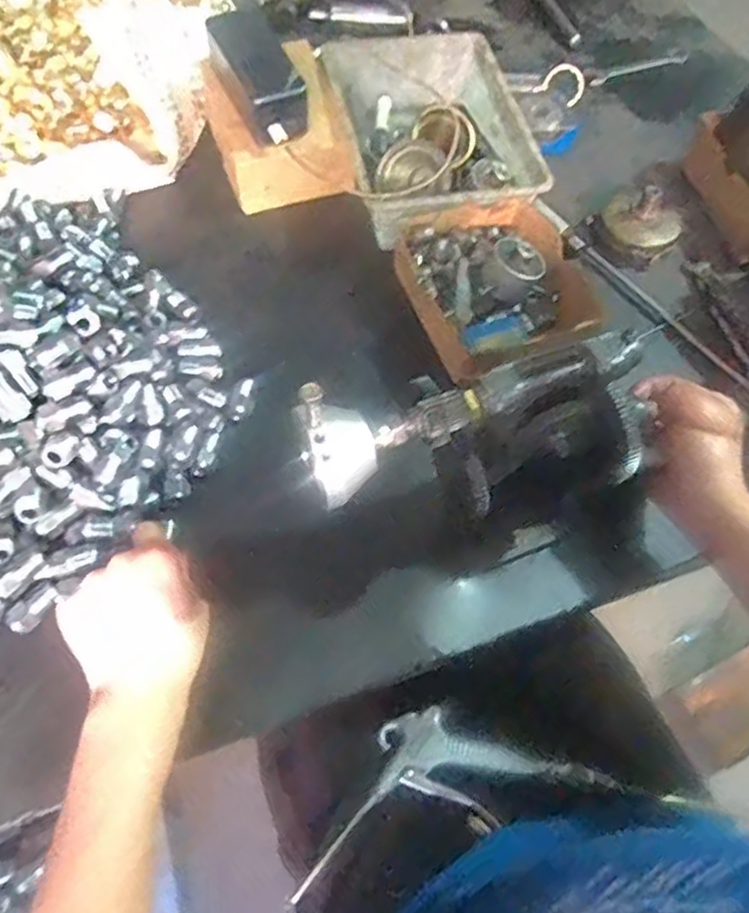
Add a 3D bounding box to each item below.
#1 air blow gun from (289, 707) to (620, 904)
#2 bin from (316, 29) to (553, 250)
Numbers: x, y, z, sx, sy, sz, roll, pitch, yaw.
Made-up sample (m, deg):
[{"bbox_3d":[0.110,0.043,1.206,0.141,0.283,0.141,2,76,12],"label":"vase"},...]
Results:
[{"bbox_3d":[0.052,0.250,0.528,0.245,0.038,0.097,-11,62,-10],"label":"air blow gun"},{"bbox_3d":[0.053,-0.321,0.666,0.174,0.055,0.252,-12,61,-11],"label":"bin"}]

